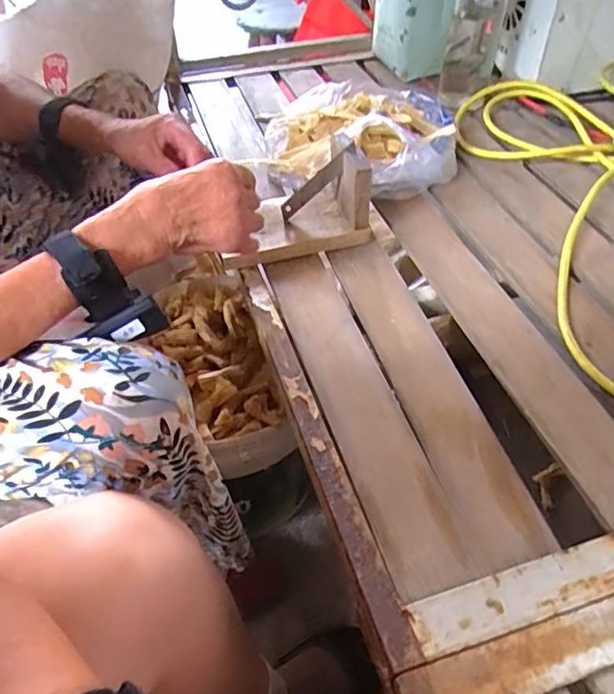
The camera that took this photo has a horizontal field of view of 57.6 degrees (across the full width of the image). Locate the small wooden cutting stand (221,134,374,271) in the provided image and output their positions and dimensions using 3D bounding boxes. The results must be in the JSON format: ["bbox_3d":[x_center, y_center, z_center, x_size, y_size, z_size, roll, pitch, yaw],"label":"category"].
[{"bbox_3d":[-0.018,-0.149,0.581,0.156,0.091,0.087,-12,46,-9],"label":"small wooden cutting stand"}]

